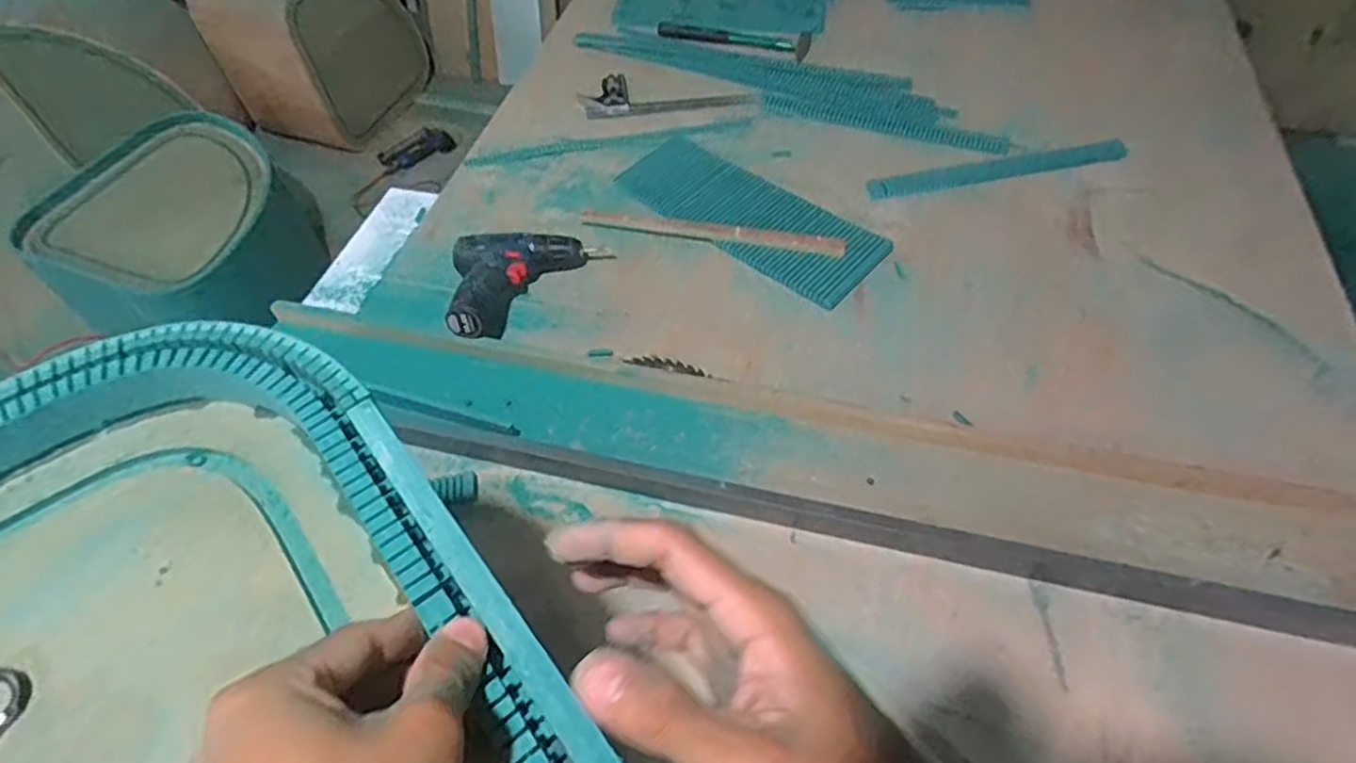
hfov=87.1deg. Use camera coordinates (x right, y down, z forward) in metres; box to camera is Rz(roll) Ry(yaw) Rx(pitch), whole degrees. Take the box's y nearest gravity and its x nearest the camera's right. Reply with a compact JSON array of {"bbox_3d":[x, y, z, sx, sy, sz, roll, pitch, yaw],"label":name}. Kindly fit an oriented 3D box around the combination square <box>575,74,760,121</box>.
[{"bbox_3d":[-0.019,-0.492,1.214,0.286,0.014,0.099,-3,53,0],"label":"combination square"}]

